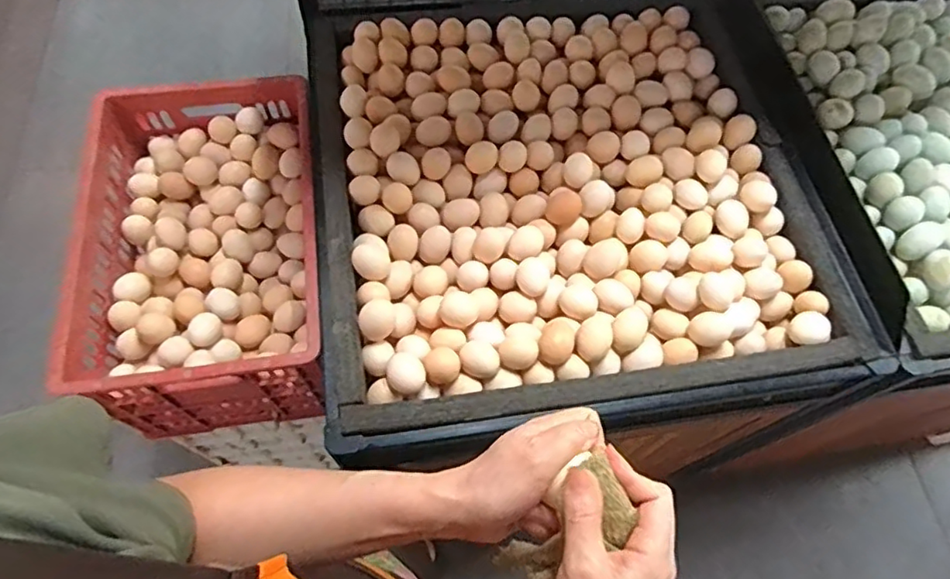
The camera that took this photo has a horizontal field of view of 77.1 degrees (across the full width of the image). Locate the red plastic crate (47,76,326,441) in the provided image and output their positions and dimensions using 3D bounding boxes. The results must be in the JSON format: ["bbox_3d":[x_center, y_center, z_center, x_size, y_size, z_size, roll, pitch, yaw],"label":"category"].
[{"bbox_3d":[-0.381,-0.062,0.885,0.310,0.215,0.477,-8,65,-7],"label":"red plastic crate"}]

